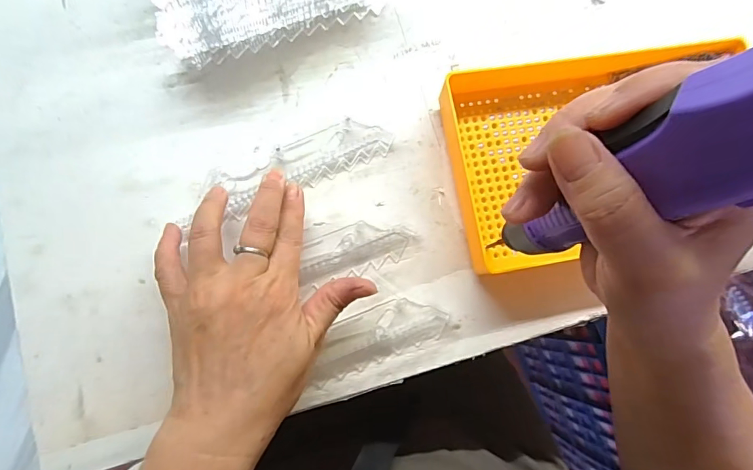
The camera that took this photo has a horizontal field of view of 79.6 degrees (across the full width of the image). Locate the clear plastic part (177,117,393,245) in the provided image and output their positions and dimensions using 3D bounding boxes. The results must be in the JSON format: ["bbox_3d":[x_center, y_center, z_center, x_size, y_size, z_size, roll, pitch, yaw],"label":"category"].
[{"bbox_3d":[-0.066,-0.049,0.333,0.158,0.017,0.038,-22,84,-8],"label":"clear plastic part"}]

